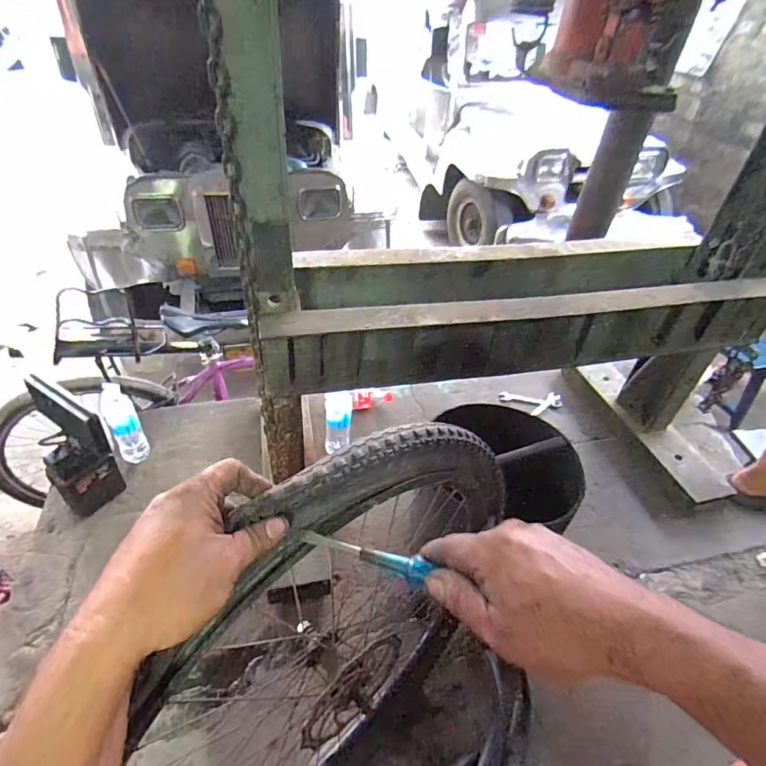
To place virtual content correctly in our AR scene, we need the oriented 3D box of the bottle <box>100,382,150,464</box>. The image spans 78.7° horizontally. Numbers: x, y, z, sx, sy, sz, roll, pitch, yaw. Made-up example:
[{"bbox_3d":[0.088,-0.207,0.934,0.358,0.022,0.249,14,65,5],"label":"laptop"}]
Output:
[{"bbox_3d":[-0.605,0.103,1.099,0.064,0.209,0.070,-13,45,-20],"label":"bottle"}]

